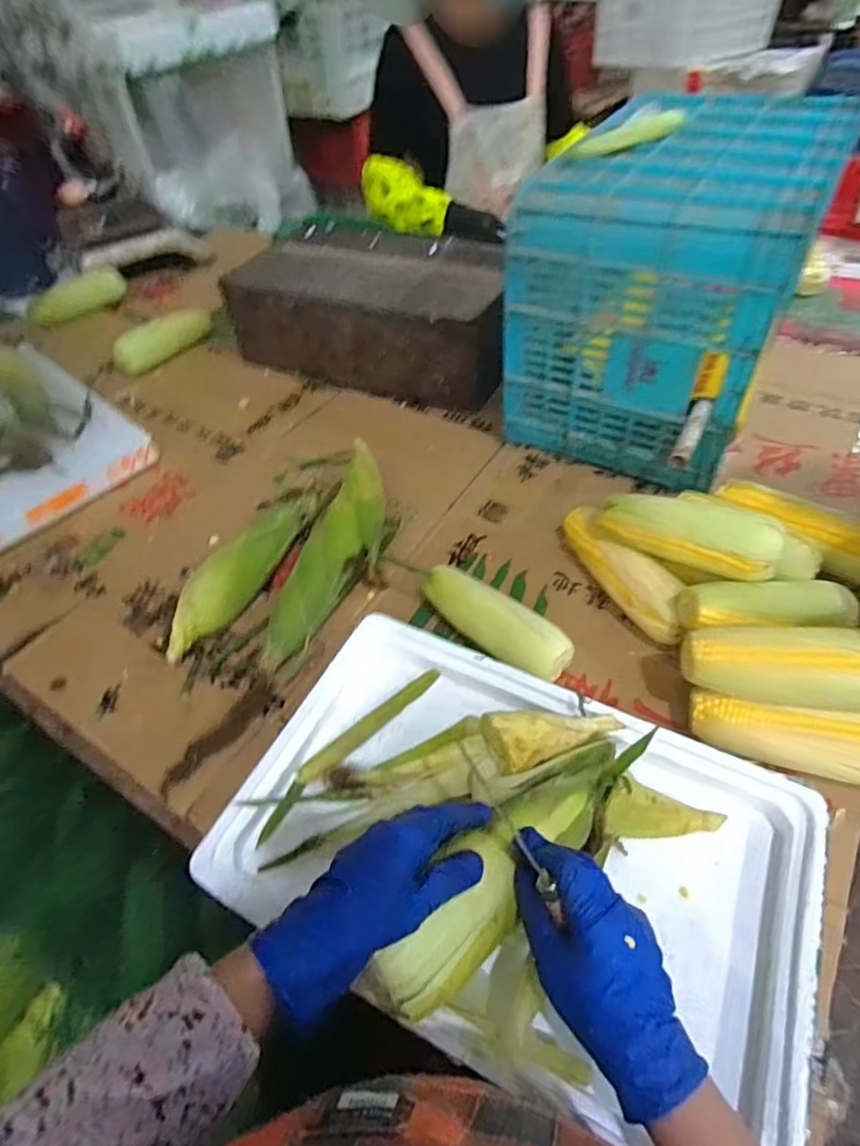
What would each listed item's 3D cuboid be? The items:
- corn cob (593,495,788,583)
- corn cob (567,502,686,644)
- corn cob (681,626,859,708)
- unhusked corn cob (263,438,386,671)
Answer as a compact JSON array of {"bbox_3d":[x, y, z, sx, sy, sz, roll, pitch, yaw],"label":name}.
[{"bbox_3d":[0.269,-0.038,0.598,0.176,0.055,0.057,17,54,18],"label":"corn cob"},{"bbox_3d":[0.222,0.000,0.661,0.056,0.064,0.202,-29,54,-18],"label":"corn cob"},{"bbox_3d":[0.326,0.083,0.498,0.192,0.051,0.053,6,51,10],"label":"corn cob"},{"bbox_3d":[-0.109,-0.028,0.703,0.087,0.070,0.345,10,52,13],"label":"unhusked corn cob"}]

